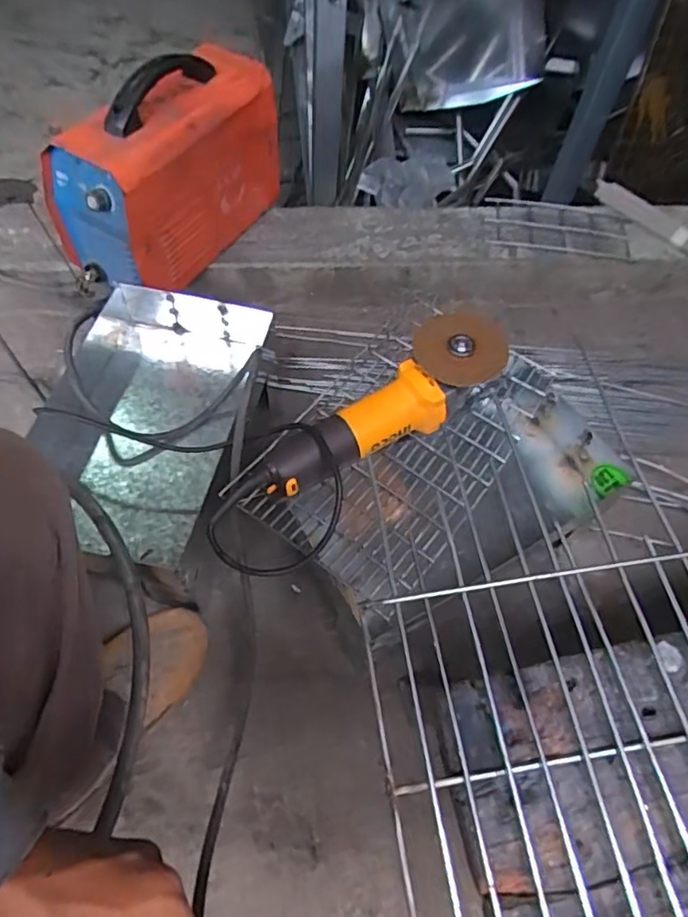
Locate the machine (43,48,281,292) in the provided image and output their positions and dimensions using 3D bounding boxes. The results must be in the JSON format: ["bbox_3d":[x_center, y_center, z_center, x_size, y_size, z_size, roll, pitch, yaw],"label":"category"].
[{"bbox_3d":[-0.240,-0.398,0.808,0.147,0.240,0.320,36,62,18],"label":"machine"}]

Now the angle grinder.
[{"bbox_3d":[0.034,-0.050,0.596,0.296,0.080,0.089,-30,64,-20],"label":"angle grinder"}]

